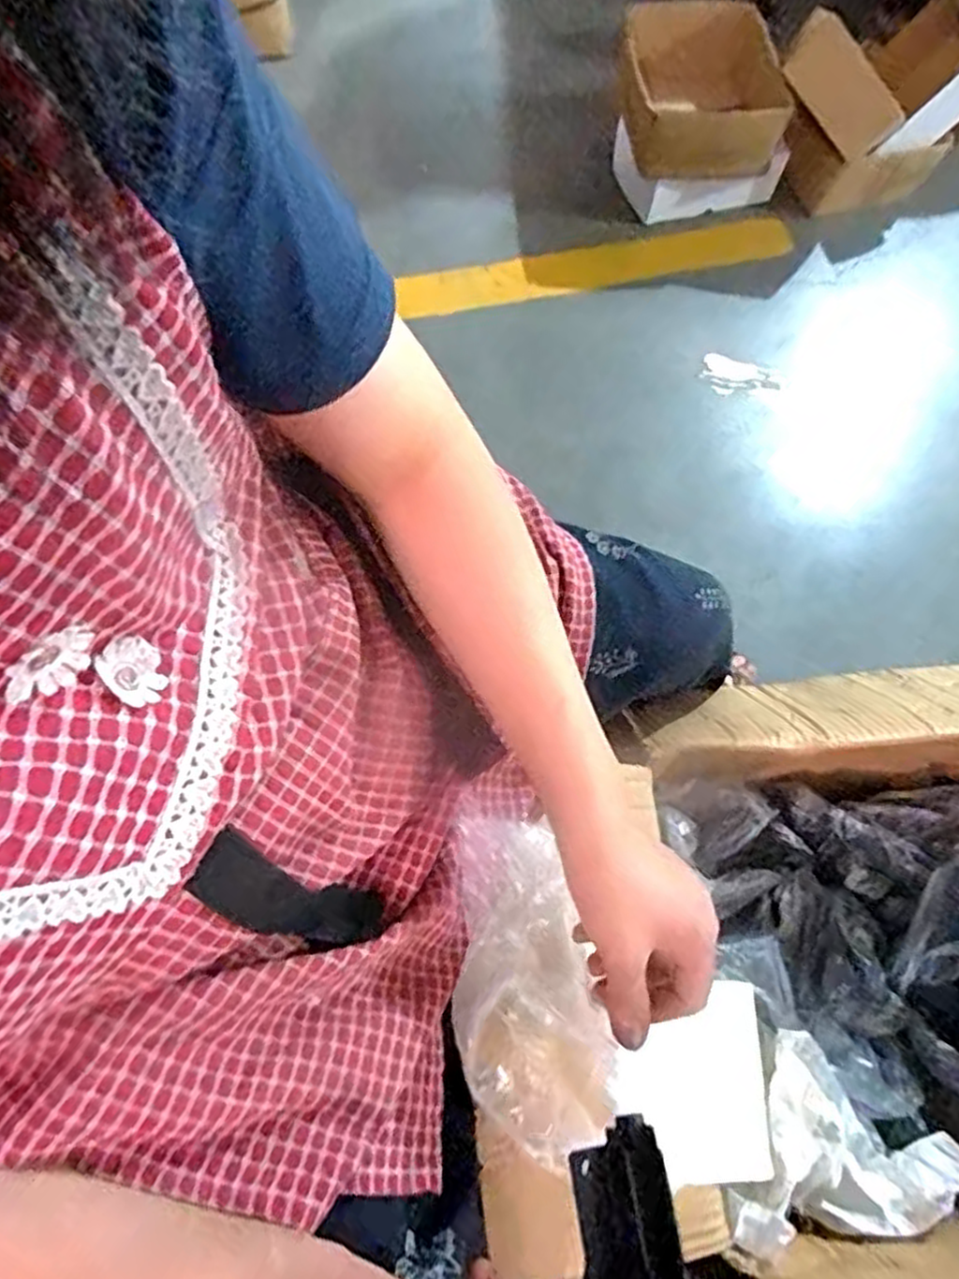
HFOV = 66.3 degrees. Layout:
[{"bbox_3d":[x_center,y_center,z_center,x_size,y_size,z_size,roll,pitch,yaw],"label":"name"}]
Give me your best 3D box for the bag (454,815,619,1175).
[{"bbox_3d":[0.026,0.209,0.462,0.088,0.044,0.191,-11,70,-5],"label":"bag"}]

